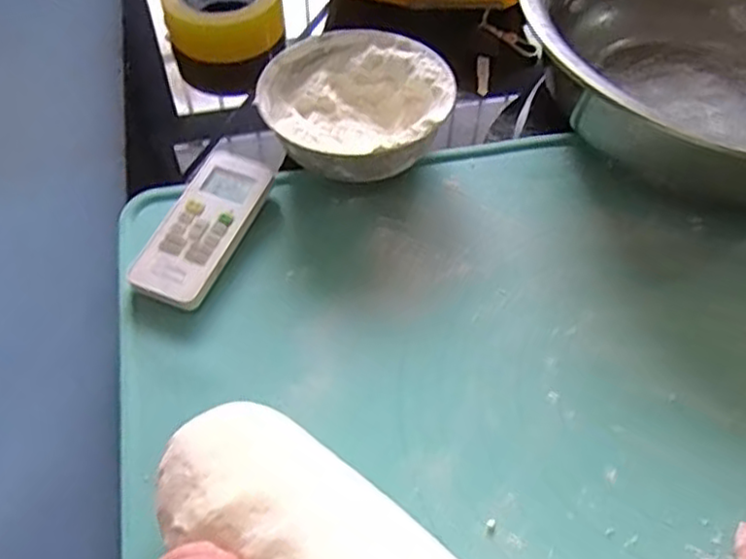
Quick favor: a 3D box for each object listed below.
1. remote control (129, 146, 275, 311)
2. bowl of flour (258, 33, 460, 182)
[{"bbox_3d":[-0.121,-0.039,0.508,0.055,0.021,0.131,19,57,12],"label":"remote control"},{"bbox_3d":[-0.011,-0.131,0.553,0.141,0.064,0.140,1,55,-1],"label":"bowl of flour"}]

